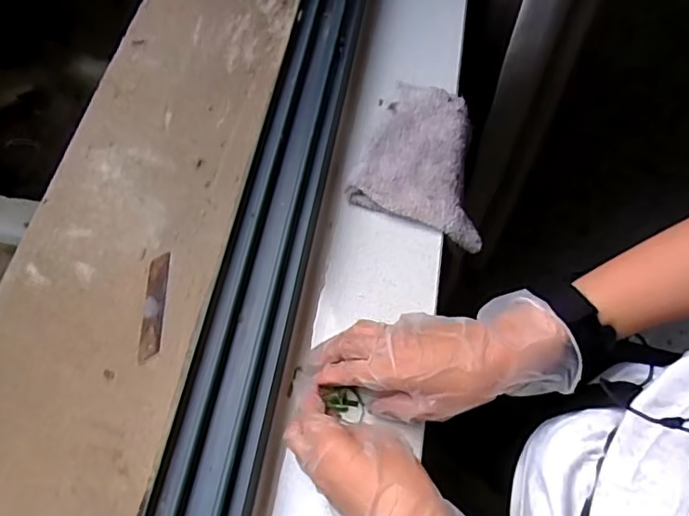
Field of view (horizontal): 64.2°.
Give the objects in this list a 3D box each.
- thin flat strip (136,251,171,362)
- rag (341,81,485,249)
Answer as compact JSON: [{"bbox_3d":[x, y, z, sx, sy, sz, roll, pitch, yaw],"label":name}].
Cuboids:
[{"bbox_3d":[-0.172,0.043,0.500,0.018,0.004,0.103,5,60,-13],"label":"thin flat strip"},{"bbox_3d":[0.087,-0.098,0.538,0.123,0.030,0.150,18,64,9],"label":"rag"}]

